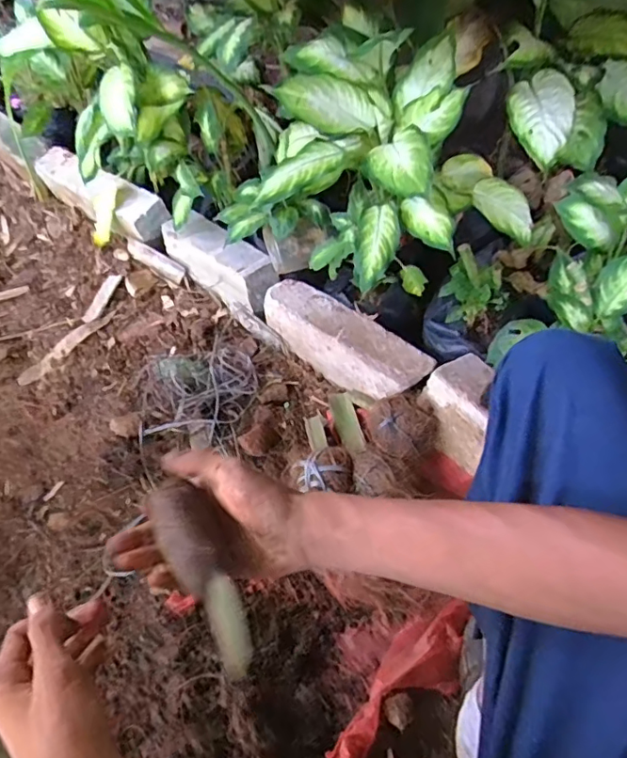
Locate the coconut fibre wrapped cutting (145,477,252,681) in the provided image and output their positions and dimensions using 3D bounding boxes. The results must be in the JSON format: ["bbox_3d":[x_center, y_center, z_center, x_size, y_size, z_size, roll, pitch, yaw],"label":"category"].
[{"bbox_3d":[-0.074,0.139,0.385,0.046,0.056,0.140,-23,54,-15],"label":"coconut fibre wrapped cutting"}]

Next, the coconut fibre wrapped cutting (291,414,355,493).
[{"bbox_3d":[0.003,0.120,0.829,0.088,0.062,0.165,-19,56,-13],"label":"coconut fibre wrapped cutting"}]

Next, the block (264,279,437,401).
[{"bbox_3d":[0.049,-0.052,0.911,0.303,0.129,0.073,36,62,23],"label":"block"}]

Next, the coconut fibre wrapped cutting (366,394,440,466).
[{"bbox_3d":[0.136,0.079,0.803,0.096,0.084,0.105,-14,55,-10],"label":"coconut fibre wrapped cutting"}]

